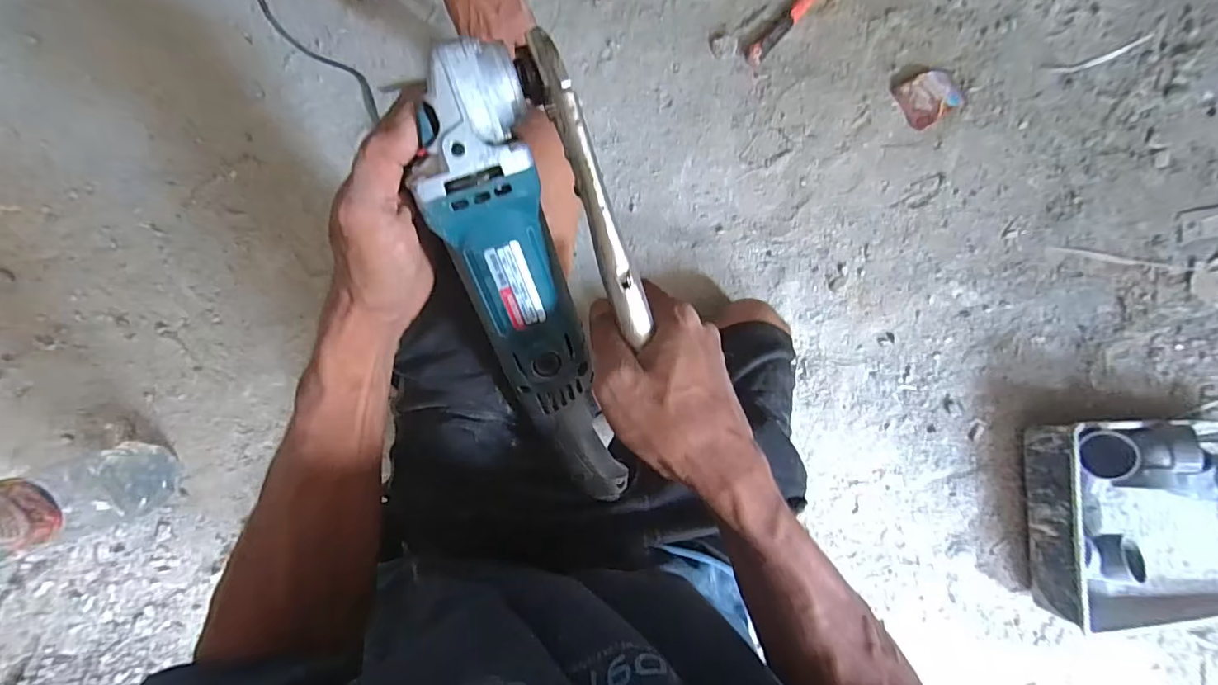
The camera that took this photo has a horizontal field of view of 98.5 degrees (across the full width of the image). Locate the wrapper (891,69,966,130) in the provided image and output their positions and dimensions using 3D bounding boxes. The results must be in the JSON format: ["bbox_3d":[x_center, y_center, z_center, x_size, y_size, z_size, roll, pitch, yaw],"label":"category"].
[{"bbox_3d":[0.495,-0.379,0.806,0.102,0.013,0.075,-30,90,-7],"label":"wrapper"}]

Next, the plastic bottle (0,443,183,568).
[{"bbox_3d":[-0.570,0.164,0.497,0.111,0.294,0.090,-7,87,-6],"label":"plastic bottle"}]

